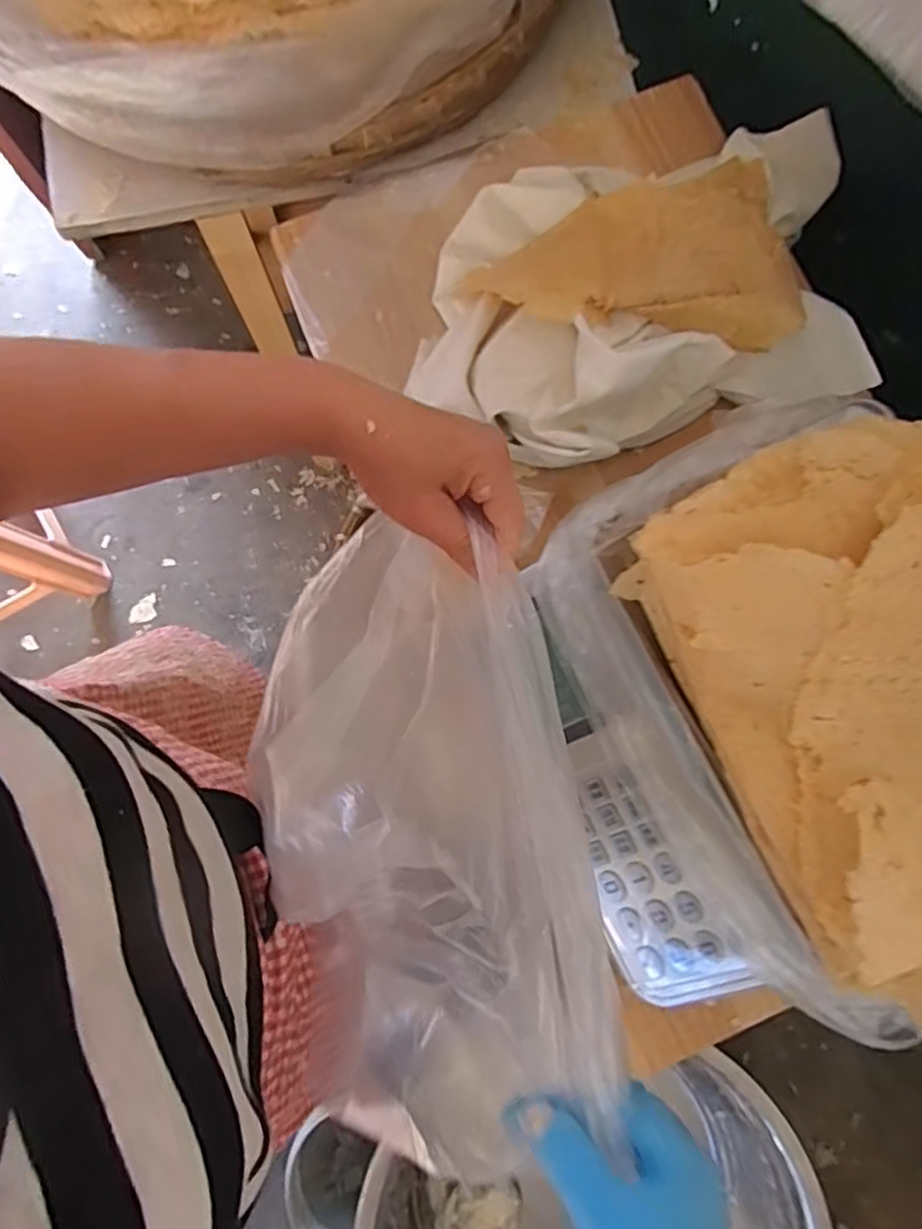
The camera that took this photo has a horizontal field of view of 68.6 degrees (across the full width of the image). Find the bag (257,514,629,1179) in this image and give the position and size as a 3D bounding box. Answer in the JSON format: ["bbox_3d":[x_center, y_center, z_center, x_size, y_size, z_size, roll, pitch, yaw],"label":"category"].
[{"bbox_3d":[-0.019,0.110,0.377,0.169,0.090,0.310,-10,81,9],"label":"bag"}]

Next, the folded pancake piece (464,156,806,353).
[{"bbox_3d":[0.141,-0.295,0.568,0.269,0.047,0.172,-10,80,-1],"label":"folded pancake piece"}]

